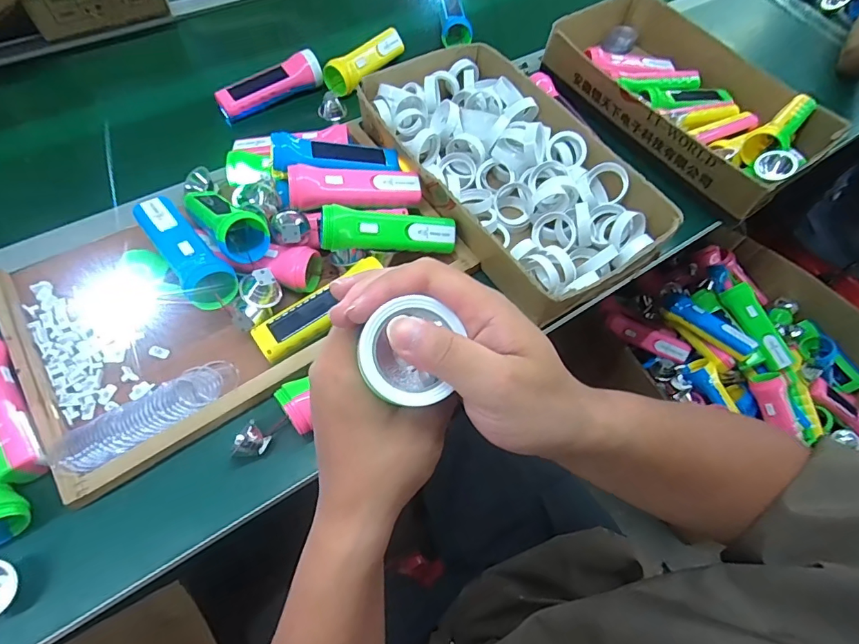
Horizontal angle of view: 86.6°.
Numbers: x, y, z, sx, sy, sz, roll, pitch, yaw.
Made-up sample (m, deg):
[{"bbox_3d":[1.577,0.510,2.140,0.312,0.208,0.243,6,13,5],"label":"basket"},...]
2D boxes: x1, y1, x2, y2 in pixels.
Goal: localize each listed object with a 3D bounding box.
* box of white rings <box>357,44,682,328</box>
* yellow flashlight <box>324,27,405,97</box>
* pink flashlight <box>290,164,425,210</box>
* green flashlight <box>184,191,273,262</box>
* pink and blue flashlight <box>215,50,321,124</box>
[{"bbox_3d":[0.097,-0.210,0.606,0.236,0.074,0.428,-28,66,-17],"label":"box of white rings"},{"bbox_3d":[-0.100,-0.425,0.740,0.059,0.043,0.156,31,63,14],"label":"yellow flashlight"},{"bbox_3d":[-0.088,-0.165,0.543,0.154,0.045,0.051,-13,62,-10],"label":"pink flashlight"},{"bbox_3d":[-0.238,-0.119,0.520,0.050,0.051,0.157,-37,52,-21],"label":"green flashlight"},{"bbox_3d":[-0.245,-0.360,0.695,0.163,0.047,0.047,-29,66,-18],"label":"pink and blue flashlight"}]

